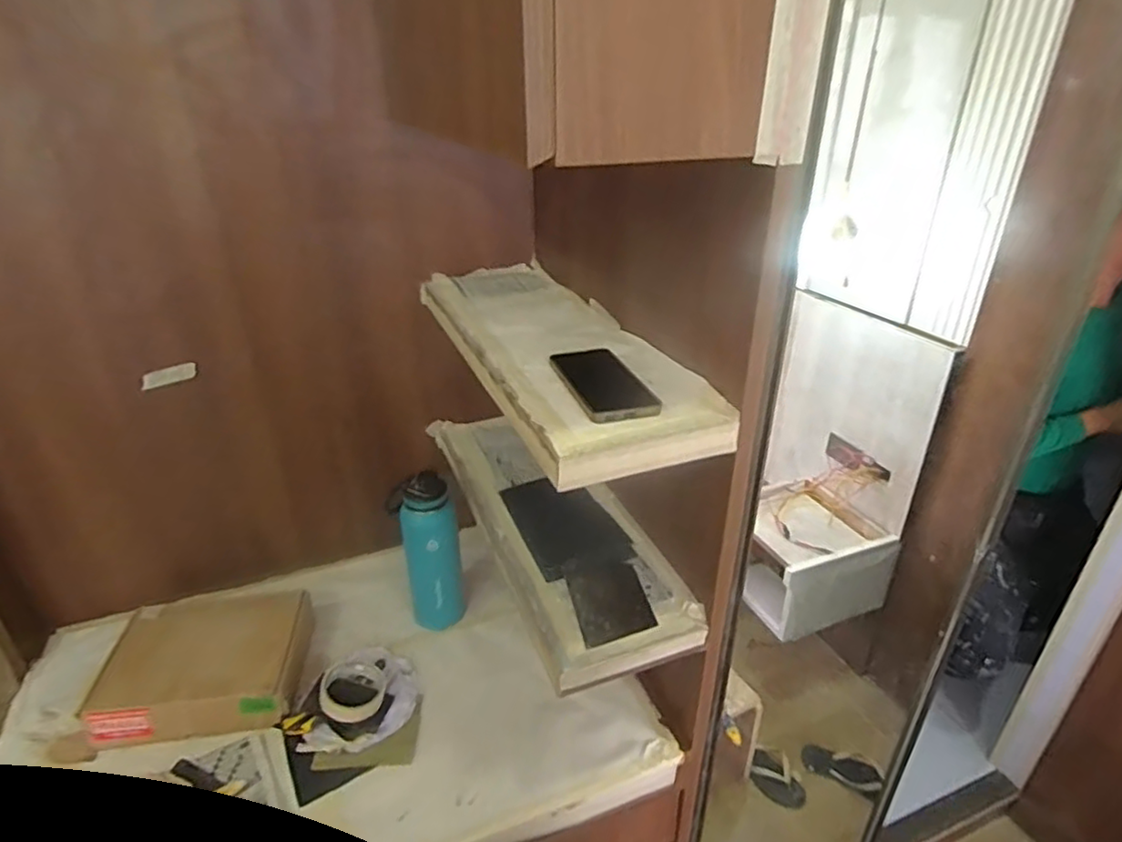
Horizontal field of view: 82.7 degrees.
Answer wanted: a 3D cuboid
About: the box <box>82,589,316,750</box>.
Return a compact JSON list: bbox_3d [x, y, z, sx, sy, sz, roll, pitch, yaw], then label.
[{"bbox_3d":[-0.541,0.365,0.976,0.271,0.073,0.214,-4,28,-7],"label":"box"}]

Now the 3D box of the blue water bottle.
[{"bbox_3d":[-0.219,0.218,1.057,0.102,0.279,0.080,-9,29,-15],"label":"blue water bottle"}]

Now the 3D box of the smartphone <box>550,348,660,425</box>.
[{"bbox_3d":[0.046,-0.044,0.716,0.078,0.013,0.174,-9,29,-16],"label":"smartphone"}]

